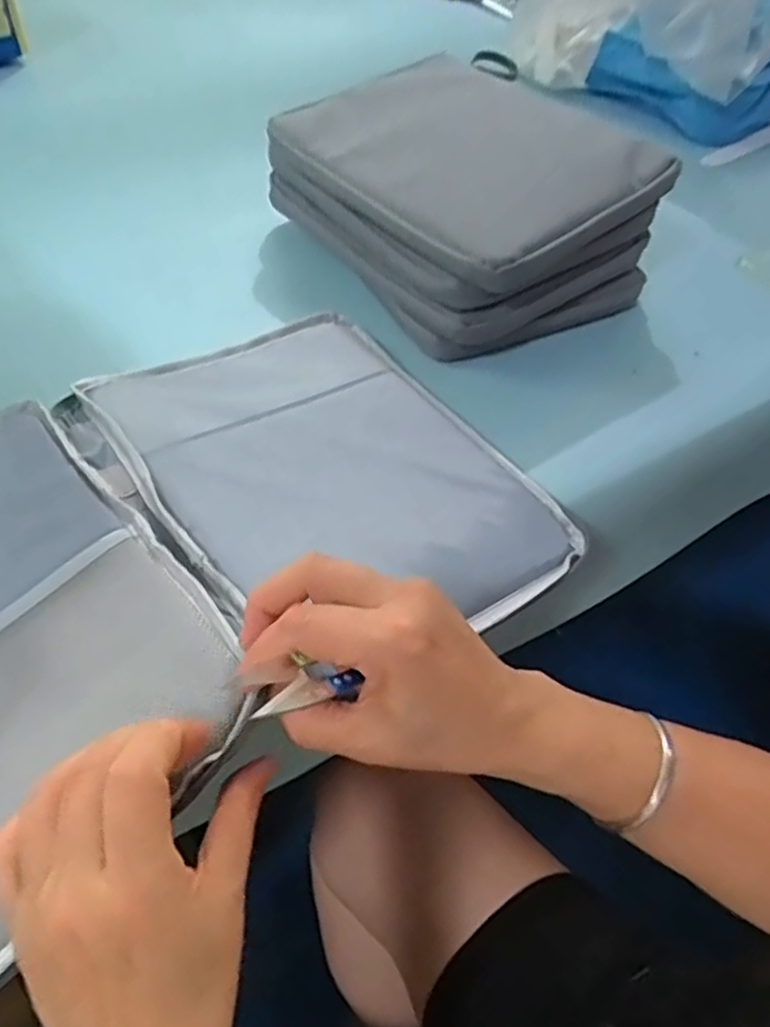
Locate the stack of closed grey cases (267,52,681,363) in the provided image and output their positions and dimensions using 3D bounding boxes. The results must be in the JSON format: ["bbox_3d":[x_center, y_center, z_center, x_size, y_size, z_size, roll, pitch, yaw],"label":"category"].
[{"bbox_3d":[0.067,-0.269,0.585,0.222,0.096,0.261,-25,58,-23],"label":"stack of closed grey cases"}]

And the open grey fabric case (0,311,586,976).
[{"bbox_3d":[-0.123,0.017,0.395,0.431,0.041,0.274,-31,60,-26],"label":"open grey fabric case"}]

